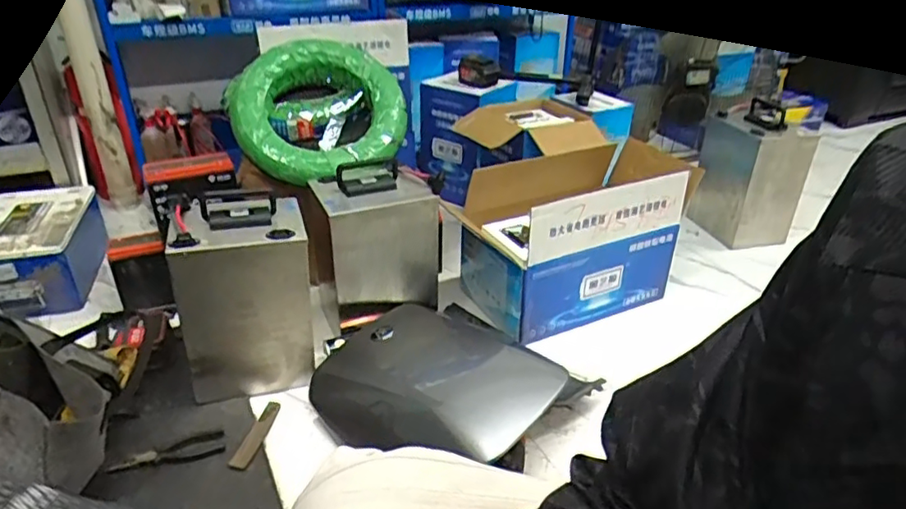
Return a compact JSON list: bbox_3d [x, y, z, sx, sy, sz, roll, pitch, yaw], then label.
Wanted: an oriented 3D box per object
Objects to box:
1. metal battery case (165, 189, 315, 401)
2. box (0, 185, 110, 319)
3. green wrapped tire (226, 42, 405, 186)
[{"bbox_3d":[-0.364,0.085,1.101,0.242,0.359,0.152,-5,30,-11],"label":"metal battery case"},{"bbox_3d":[-0.974,-0.016,1.387,0.257,0.174,0.318,-9,31,-18],"label":"box"},{"bbox_3d":[-0.298,-0.319,1.282,0.354,0.073,0.334,0,72,-1],"label":"green wrapped tire"}]

